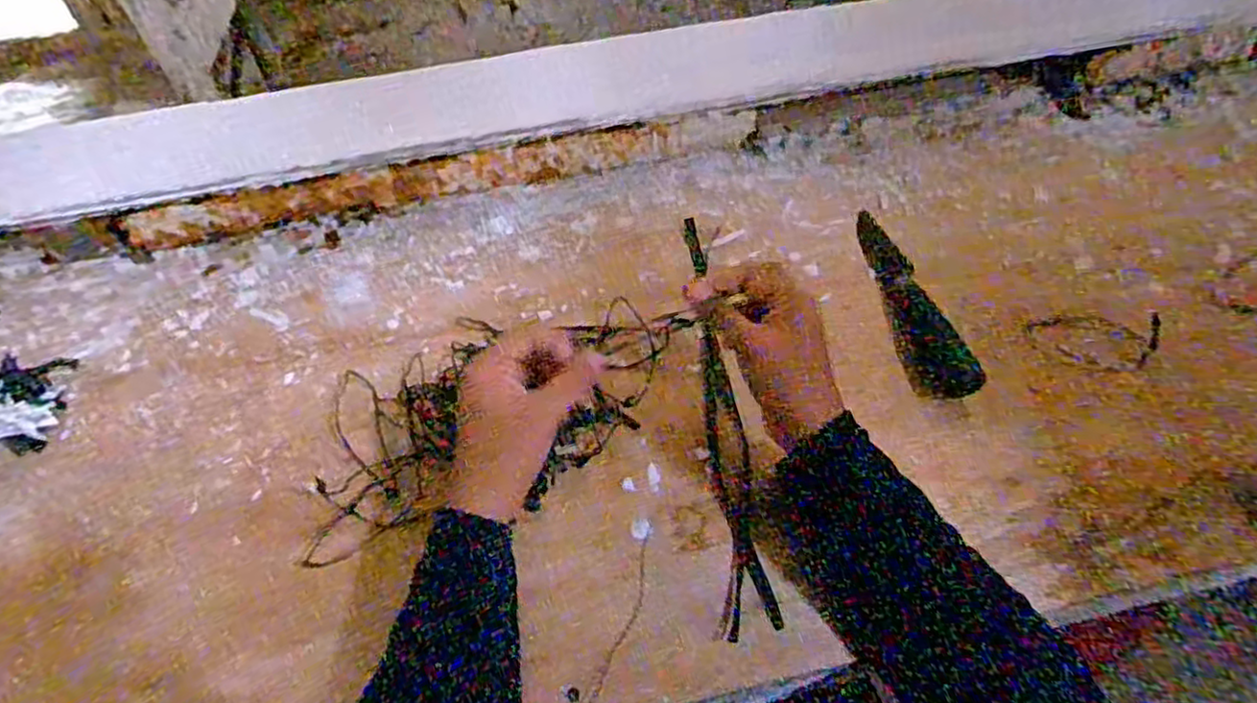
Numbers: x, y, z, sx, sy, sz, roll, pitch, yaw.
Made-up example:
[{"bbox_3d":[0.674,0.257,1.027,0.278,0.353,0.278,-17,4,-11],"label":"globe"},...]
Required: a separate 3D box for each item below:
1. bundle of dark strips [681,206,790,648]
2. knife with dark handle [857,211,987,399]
[{"bbox_3d":[0.065,0.029,0.519,0.035,0.015,0.343,-3,56,-1],"label":"bundle of dark strips"},{"bbox_3d":[0.222,-0.042,0.577,0.048,0.021,0.184,-13,55,-8],"label":"knife with dark handle"}]

